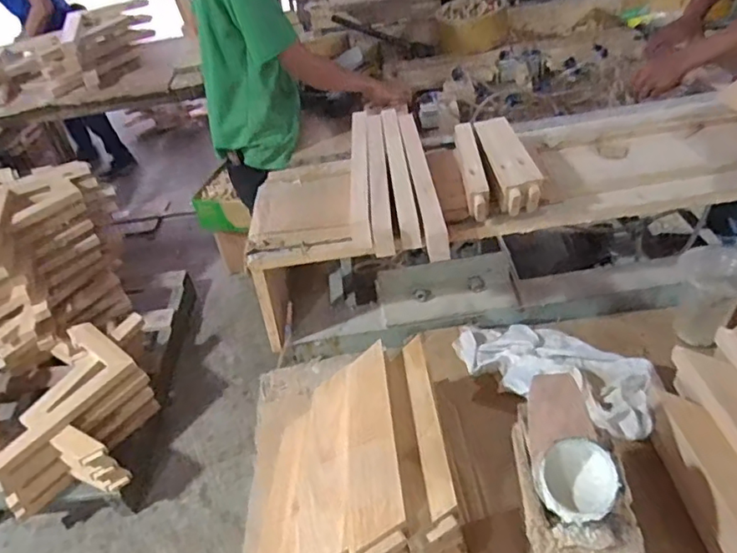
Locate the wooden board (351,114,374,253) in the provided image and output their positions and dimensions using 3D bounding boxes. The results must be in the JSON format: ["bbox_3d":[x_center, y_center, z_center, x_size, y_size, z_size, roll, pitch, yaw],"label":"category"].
[{"bbox_3d":[-0.012,-0.181,0.991,0.031,0.060,0.377,-5,39,3],"label":"wooden board"}]

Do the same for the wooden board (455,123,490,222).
[{"bbox_3d":[0.168,-0.183,0.951,0.032,0.058,0.272,-4,39,5],"label":"wooden board"}]

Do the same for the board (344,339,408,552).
[{"bbox_3d":[0.002,0.211,0.726,0.069,0.018,0.281,-15,43,8],"label":"board"}]

